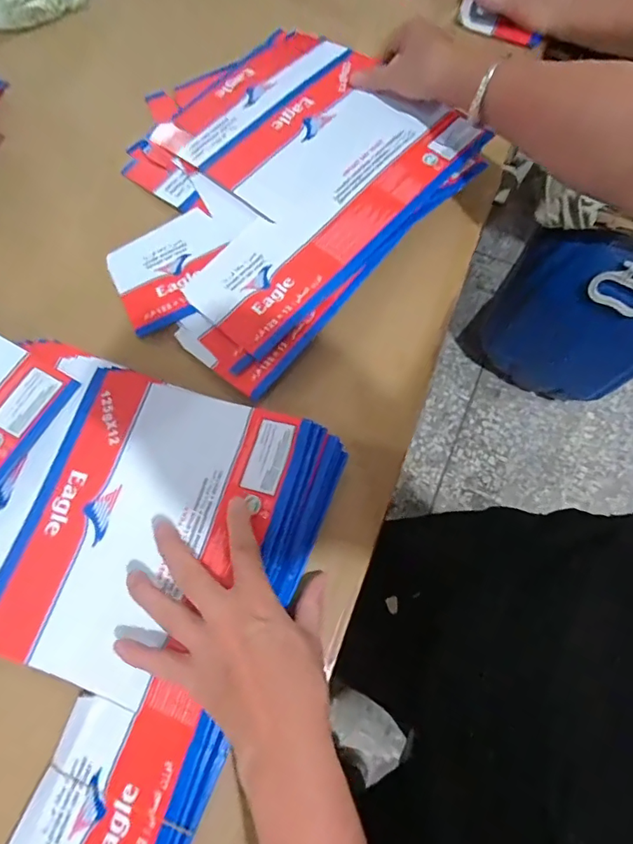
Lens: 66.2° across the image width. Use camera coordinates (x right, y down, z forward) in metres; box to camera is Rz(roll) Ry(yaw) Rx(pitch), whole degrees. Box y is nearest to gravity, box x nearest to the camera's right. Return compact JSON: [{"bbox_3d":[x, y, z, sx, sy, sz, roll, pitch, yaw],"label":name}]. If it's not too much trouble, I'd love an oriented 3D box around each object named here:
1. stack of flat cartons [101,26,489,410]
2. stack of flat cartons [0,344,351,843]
[{"bbox_3d":[-0.057,-0.252,0.500,0.321,0.027,0.373,40,76,13],"label":"stack of flat cartons"},{"bbox_3d":[-0.156,0.124,0.360,0.259,0.037,0.341,19,72,8],"label":"stack of flat cartons"}]

